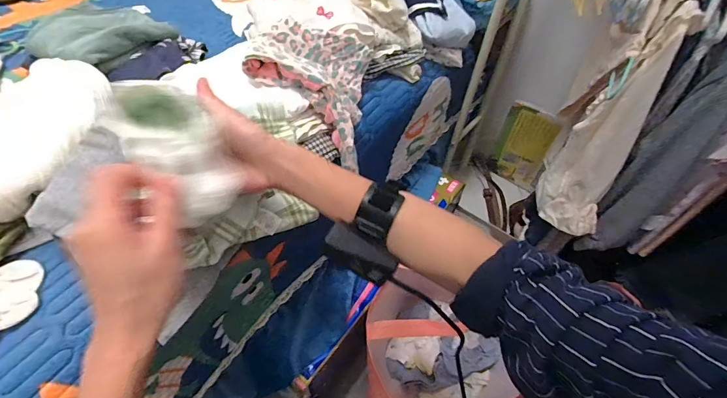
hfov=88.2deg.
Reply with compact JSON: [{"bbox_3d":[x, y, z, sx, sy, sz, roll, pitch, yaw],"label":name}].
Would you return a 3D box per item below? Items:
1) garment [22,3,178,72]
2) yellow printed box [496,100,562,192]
[{"bbox_3d":[-0.414,-0.265,0.575,0.204,0.038,0.172,37,56,24],"label":"garment"},{"bbox_3d":[0.471,-0.152,1.101,0.031,0.265,0.152,-32,60,-28],"label":"yellow printed box"}]

